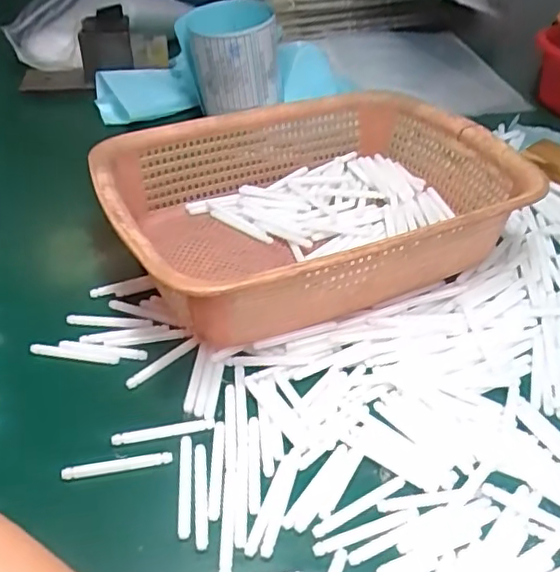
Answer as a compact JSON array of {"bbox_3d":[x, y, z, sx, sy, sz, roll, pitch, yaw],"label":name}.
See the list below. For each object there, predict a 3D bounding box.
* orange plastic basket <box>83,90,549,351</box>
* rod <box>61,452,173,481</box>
[{"bbox_3d":[0.022,-0.061,0.454,0.283,0.083,0.209,-18,45,-19],"label":"orange plastic basket"},{"bbox_3d":[-0.089,0.097,0.328,0.058,0.005,0.006,-8,42,-8],"label":"rod"}]

